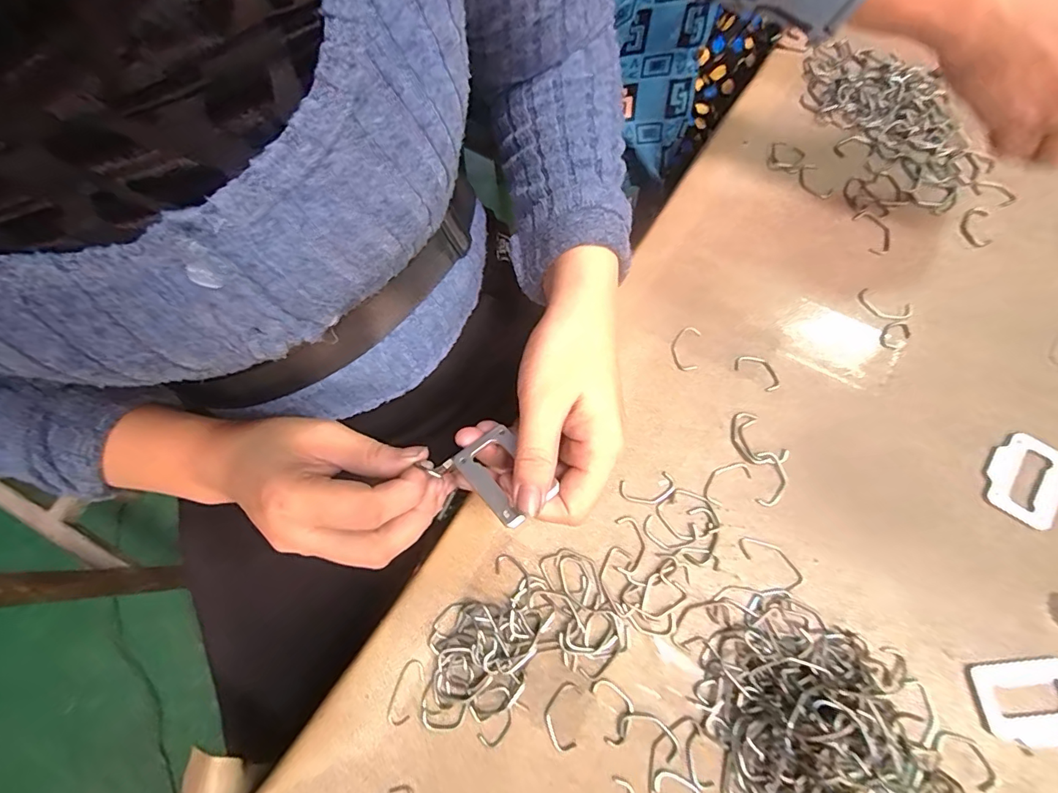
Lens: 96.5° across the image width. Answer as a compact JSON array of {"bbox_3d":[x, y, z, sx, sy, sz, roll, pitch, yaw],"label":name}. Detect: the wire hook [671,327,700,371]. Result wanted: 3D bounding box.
[{"bbox_3d":[0.107,-0.033,0.323,0.018,0.004,0.033,10,73,5],"label":"wire hook"}]

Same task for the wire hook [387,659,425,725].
[{"bbox_3d":[-0.069,0.166,0.264,0.013,0.004,0.032,18,74,8],"label":"wire hook"}]

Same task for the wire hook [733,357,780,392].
[{"bbox_3d":[0.154,-0.017,0.316,0.032,0.004,0.016,38,77,13],"label":"wire hook"}]

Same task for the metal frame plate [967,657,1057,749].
[{"bbox_3d":[0.269,0.163,0.252,0.054,0.004,0.040,-7,72,0],"label":"metal frame plate"}]

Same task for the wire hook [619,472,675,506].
[{"bbox_3d":[0.074,0.058,0.295,0.034,0.004,0.018,-12,72,-2],"label":"wire hook"}]

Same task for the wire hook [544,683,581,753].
[{"bbox_3d":[0.018,0.176,0.259,0.018,0.004,0.033,7,73,5],"label":"wire hook"}]

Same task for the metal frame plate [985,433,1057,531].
[{"bbox_3d":[0.303,0.050,0.287,0.039,0.004,0.053,31,76,11],"label":"metal frame plate"}]

